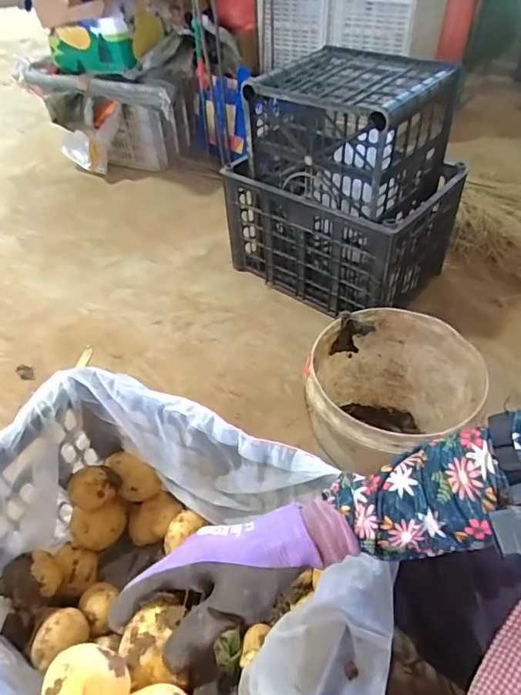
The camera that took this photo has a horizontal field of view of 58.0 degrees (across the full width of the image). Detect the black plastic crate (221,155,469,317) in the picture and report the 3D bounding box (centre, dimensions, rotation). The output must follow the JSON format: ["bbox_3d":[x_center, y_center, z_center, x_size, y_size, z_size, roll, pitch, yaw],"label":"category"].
[{"bbox_3d":[0.195,-0.307,1.197,0.457,0.306,0.341,30,53,25],"label":"black plastic crate"}]

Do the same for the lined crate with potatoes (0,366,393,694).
[{"bbox_3d":[-0.123,0.290,0.567,0.487,0.287,0.356,22,50,20],"label":"lined crate with potatoes"}]

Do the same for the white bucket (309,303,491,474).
[{"bbox_3d":[0.194,0.103,0.783,0.236,0.239,0.249,-1,45,1],"label":"white bucket"}]

